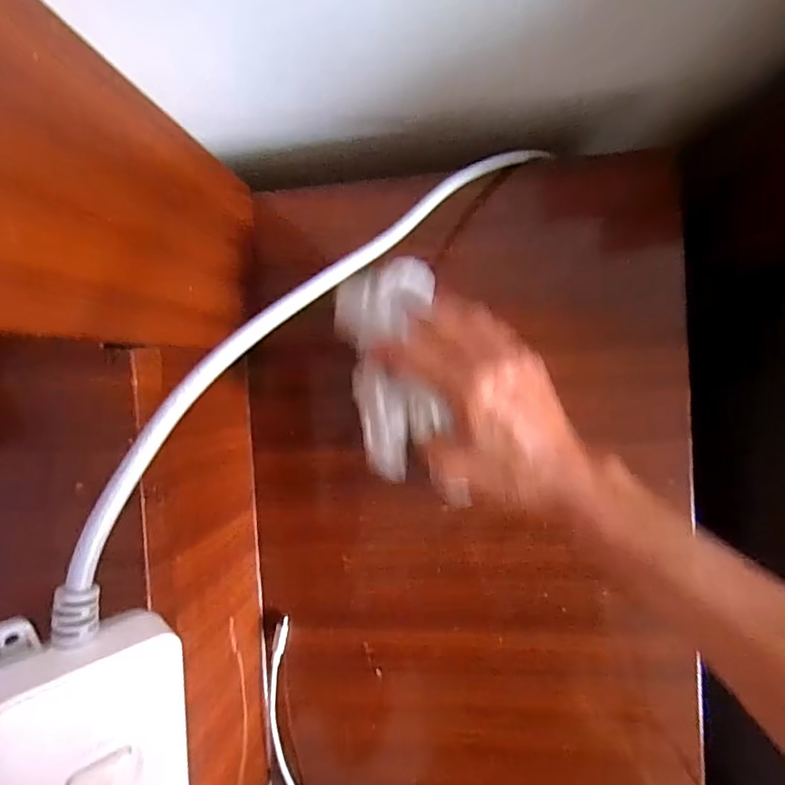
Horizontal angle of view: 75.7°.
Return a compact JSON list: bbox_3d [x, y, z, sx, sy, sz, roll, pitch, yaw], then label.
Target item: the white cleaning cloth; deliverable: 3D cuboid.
[{"bbox_3d":[0.001,-0.022,0.306,0.057,0.046,0.137,-6,71,9],"label":"white cleaning cloth"}]

